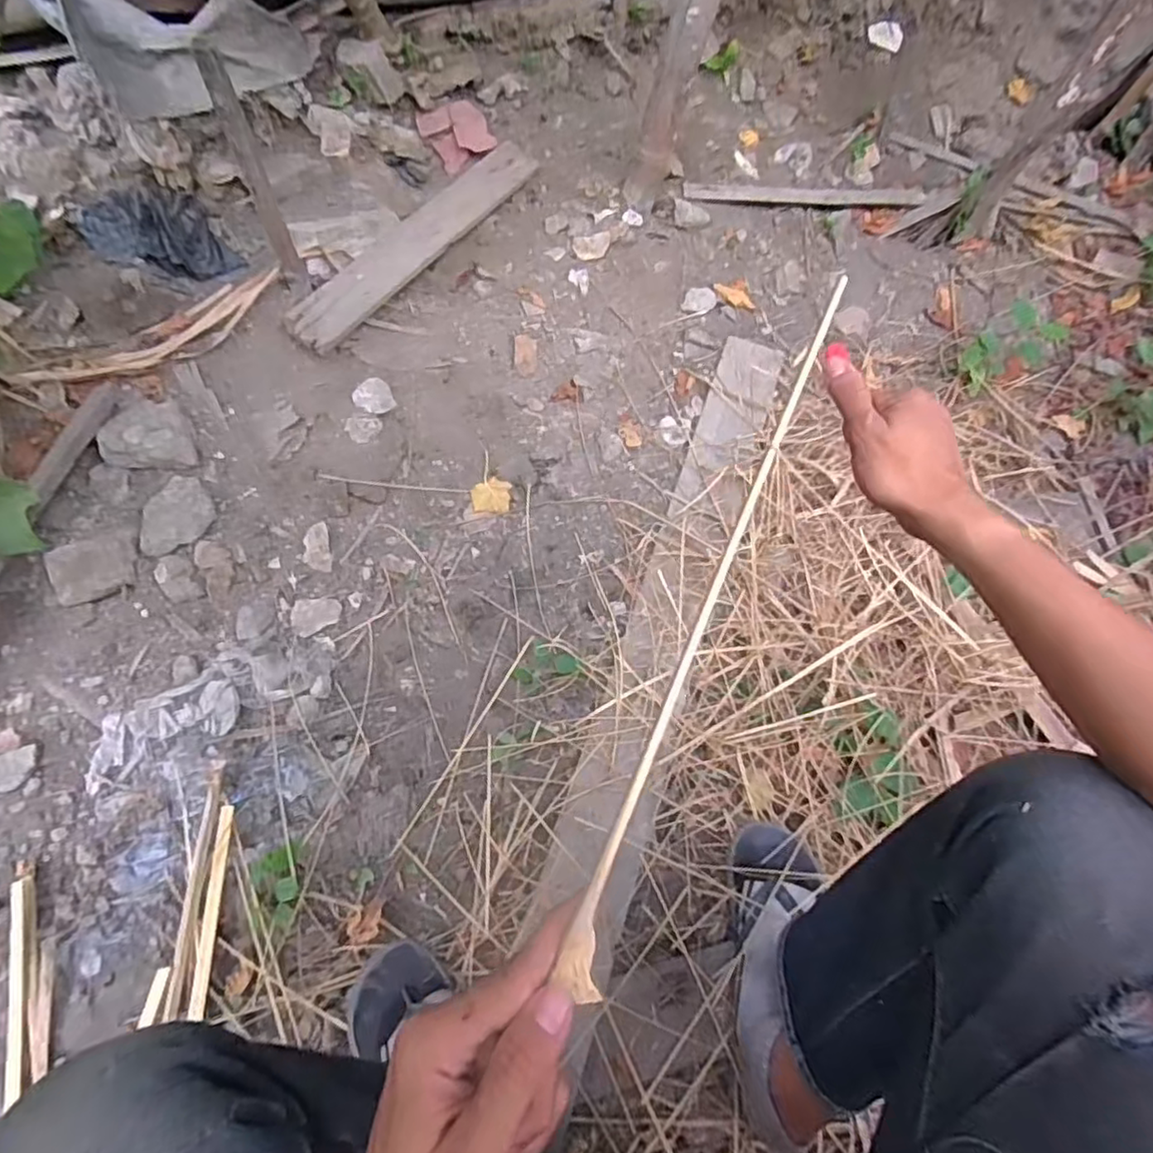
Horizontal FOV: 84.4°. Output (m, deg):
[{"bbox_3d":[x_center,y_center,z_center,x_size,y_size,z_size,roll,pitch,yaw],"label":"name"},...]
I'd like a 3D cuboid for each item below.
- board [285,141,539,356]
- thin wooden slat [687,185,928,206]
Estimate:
[{"bbox_3d":[-0.279,-0.600,1.130,0.086,0.017,0.586,39,69,-3],"label":"board"},{"bbox_3d":[0.449,-0.757,1.254,0.473,0.014,0.035,1,57,0],"label":"thin wooden slat"}]

